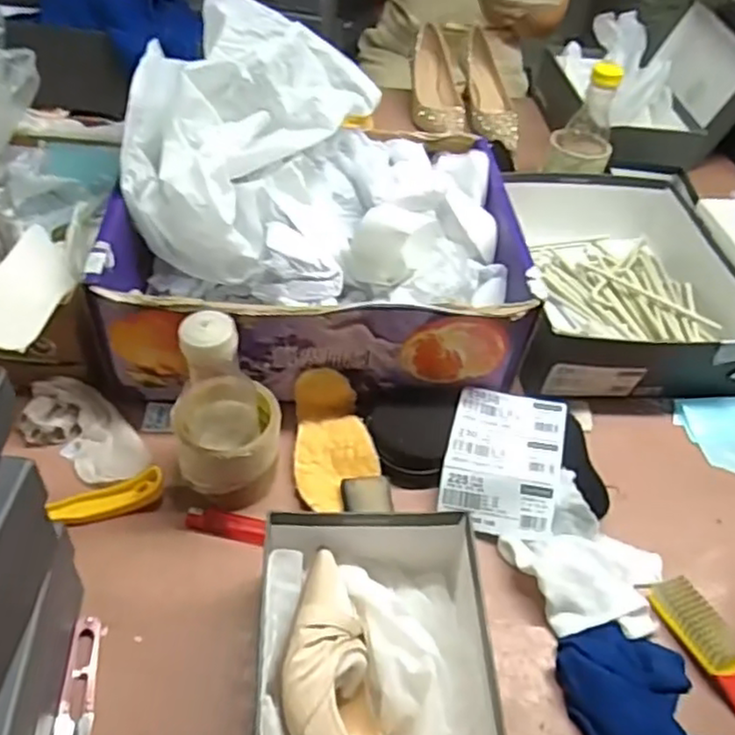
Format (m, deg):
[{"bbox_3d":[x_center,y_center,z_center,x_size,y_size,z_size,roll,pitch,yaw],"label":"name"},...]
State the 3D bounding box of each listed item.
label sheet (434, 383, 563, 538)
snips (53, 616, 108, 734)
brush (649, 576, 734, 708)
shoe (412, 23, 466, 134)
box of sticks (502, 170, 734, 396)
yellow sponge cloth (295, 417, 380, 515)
[{"bbox_3d":[0.126,0.083,0.640,0.100,0.038,0.142,15,46,6],"label":"label sheet"},{"bbox_3d":[-0.206,0.231,0.494,0.024,0.008,0.103,-1,47,-8],"label":"snips"},{"bbox_3d":[0.281,0.235,0.531,0.038,0.024,0.156,-11,49,-18],"label":"brush"},{"bbox_3d":[0.114,-0.472,1.133,0.085,0.048,0.216,-2,68,-9],"label":"shoe"},{"bbox_3d":[0.286,-0.127,0.833,0.289,0.092,0.366,1,46,-6],"label":"box of sticks"},{"bbox_3d":[-0.028,0.086,0.632,0.075,0.016,0.092,-4,47,-11],"label":"yellow sponge cloth"}]

